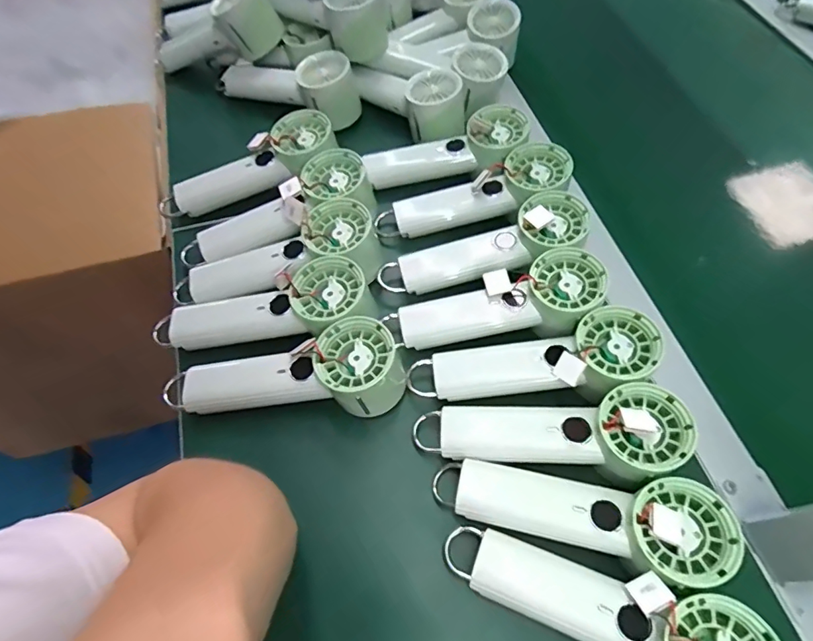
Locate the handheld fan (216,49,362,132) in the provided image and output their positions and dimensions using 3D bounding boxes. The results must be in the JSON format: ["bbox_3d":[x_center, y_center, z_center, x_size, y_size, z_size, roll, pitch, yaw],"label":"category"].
[{"bbox_3d":[-0.146,-0.287,0.593,0.185,0.075,0.063,20,62,26],"label":"handheld fan"}]

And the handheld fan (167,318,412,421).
[{"bbox_3d":[-0.103,0.043,0.397,0.200,0.064,0.065,-1,61,0],"label":"handheld fan"}]

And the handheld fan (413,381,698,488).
[{"bbox_3d":[0.105,0.088,0.365,0.201,0.034,0.066,-5,60,15],"label":"handheld fan"}]

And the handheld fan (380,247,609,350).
[{"bbox_3d":[0.079,-0.009,0.420,0.184,0.035,0.064,-16,61,9],"label":"handheld fan"}]

